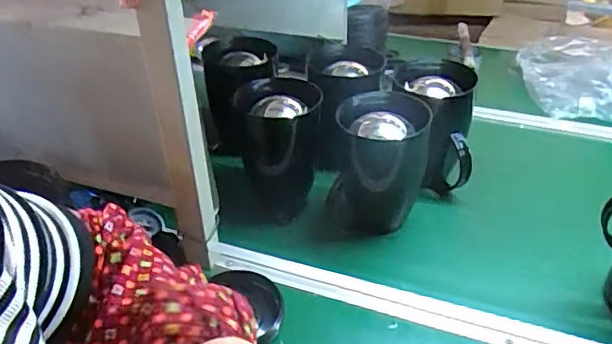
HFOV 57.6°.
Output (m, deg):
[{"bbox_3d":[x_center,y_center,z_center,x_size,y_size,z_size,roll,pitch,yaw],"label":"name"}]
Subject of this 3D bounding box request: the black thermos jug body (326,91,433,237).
[{"bbox_3d":[0.109,-0.011,0.815,0.133,0.177,0.113,10,36,16],"label":"black thermos jug body"}]

